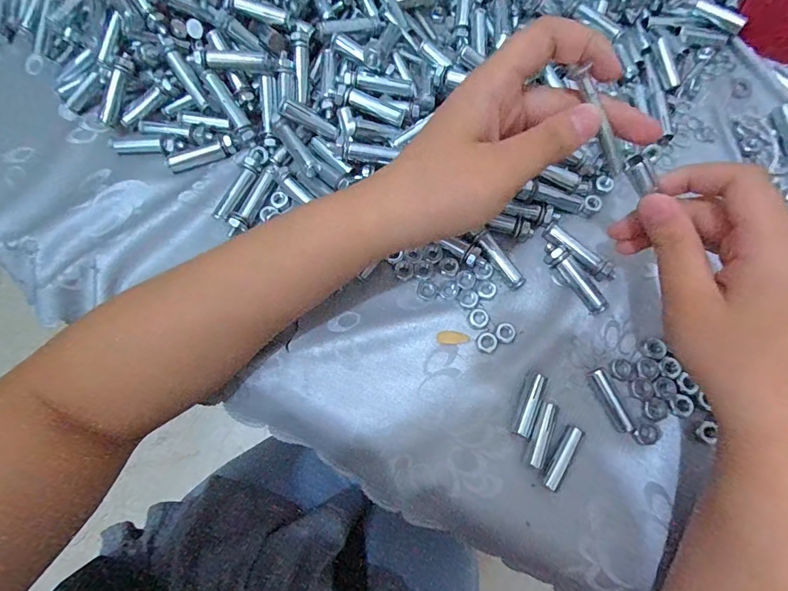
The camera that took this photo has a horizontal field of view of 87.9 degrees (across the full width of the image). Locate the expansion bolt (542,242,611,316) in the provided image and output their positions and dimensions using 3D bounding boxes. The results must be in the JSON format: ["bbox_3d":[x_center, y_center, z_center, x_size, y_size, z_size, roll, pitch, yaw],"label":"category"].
[{"bbox_3d":[0.121,-0.012,0.272,0.014,0.013,0.055,-37,77,-8],"label":"expansion bolt"}]

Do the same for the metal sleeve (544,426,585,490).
[{"bbox_3d":[0.100,0.096,0.243,0.008,0.011,0.038,31,78,9],"label":"metal sleeve"}]

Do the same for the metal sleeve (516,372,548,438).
[{"bbox_3d":[0.084,0.067,0.252,0.010,0.011,0.038,19,76,6],"label":"metal sleeve"}]

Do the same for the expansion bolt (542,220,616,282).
[{"bbox_3d":[0.125,-0.029,0.277,0.053,0.011,0.016,36,79,10],"label":"expansion bolt"}]

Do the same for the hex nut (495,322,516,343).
[{"bbox_3d":[0.073,0.024,0.266,0.012,0.004,0.012,43,80,12],"label":"hex nut"}]

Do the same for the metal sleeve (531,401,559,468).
[{"bbox_3d":[0.090,0.085,0.247,0.008,0.009,0.038,20,76,7],"label":"metal sleeve"}]

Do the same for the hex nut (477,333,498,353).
[{"bbox_3d":[0.061,0.030,0.264,0.012,0.004,0.012,33,78,10],"label":"hex nut"}]

